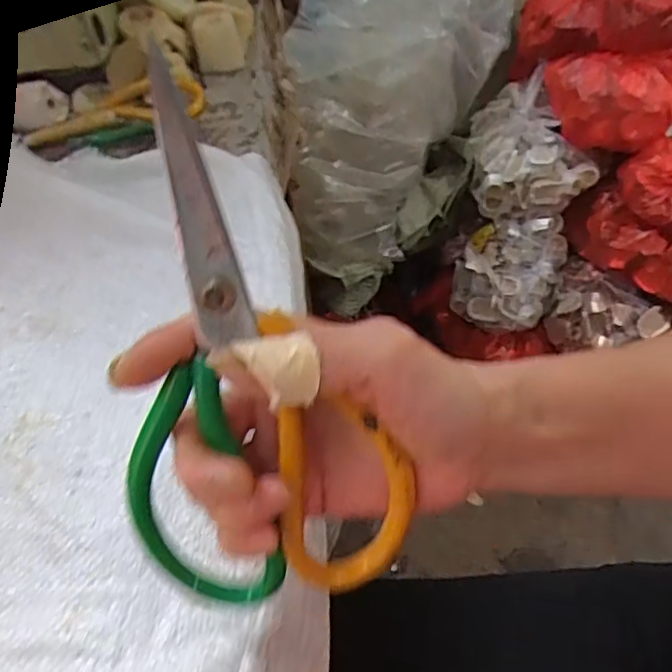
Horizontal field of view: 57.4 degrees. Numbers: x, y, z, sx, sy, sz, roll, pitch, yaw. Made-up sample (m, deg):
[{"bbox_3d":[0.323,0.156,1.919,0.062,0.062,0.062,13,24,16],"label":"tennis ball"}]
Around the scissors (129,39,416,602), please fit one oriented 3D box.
[{"bbox_3d":[-0.035,0.011,0.210,0.097,0.185,0.026,-12,18,-4],"label":"scissors"}]

